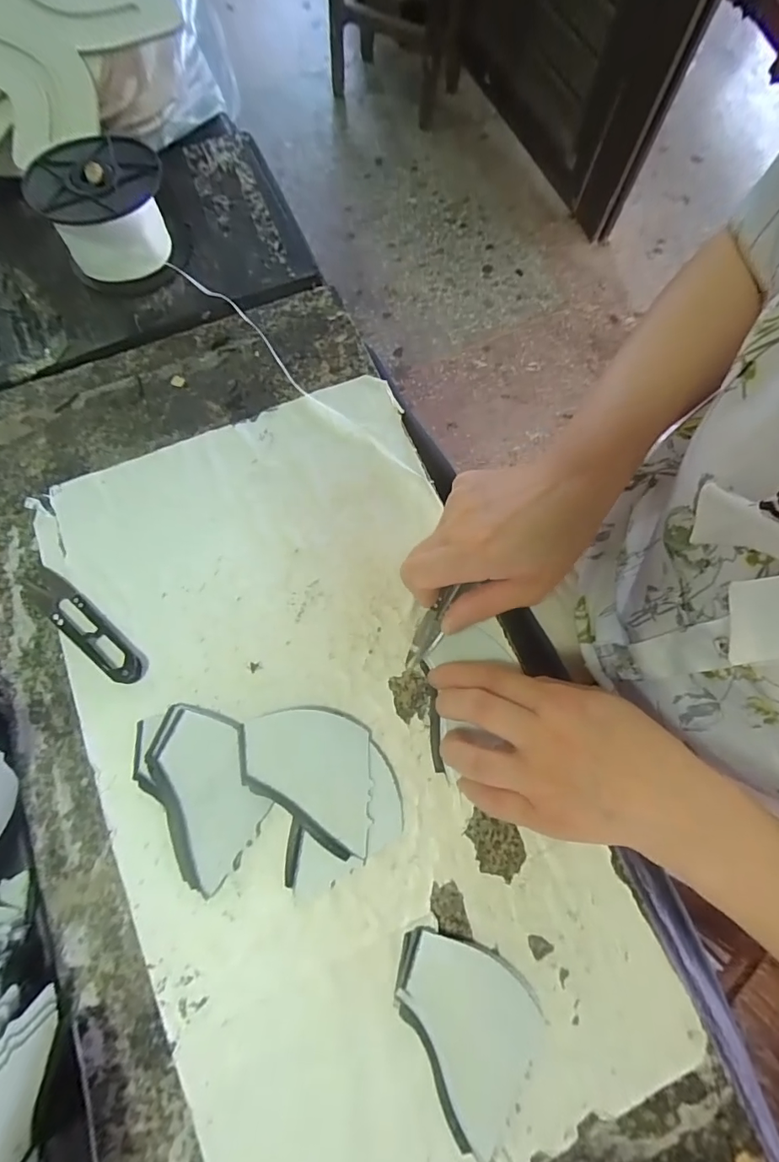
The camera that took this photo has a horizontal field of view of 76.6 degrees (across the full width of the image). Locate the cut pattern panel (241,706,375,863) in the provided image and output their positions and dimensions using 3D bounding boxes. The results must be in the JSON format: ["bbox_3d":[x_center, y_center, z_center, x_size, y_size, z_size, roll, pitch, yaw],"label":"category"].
[{"bbox_3d":[-0.047,0.114,0.282,0.071,0.015,0.079,-4,74,0],"label":"cut pattern panel"}]

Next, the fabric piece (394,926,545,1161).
[{"bbox_3d":[0.035,0.234,0.252,0.080,0.007,0.082,23,75,7],"label":"fabric piece"}]

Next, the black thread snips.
[{"bbox_3d":[-0.193,0.026,0.311,0.101,0.009,0.023,36,78,11],"label":"black thread snips"}]

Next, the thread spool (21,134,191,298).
[{"bbox_3d":[-0.214,-0.284,0.379,0.090,0.060,0.094,0,74,1],"label":"thread spool"}]

